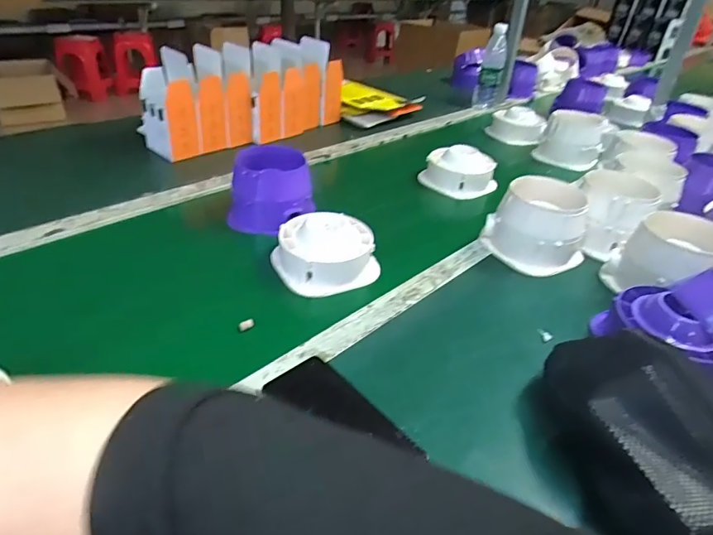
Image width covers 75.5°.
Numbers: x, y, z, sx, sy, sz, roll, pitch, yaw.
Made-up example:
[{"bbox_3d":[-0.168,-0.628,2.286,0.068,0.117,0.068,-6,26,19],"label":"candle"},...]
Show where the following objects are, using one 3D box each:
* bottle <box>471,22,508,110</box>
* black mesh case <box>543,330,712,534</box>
[{"bbox_3d":[0.401,-0.594,1.382,0.070,0.222,0.066,28,42,30],"label":"bottle"},{"bbox_3d":[0.250,0.151,0.387,0.114,0.078,0.244,-2,36,-8],"label":"black mesh case"}]

